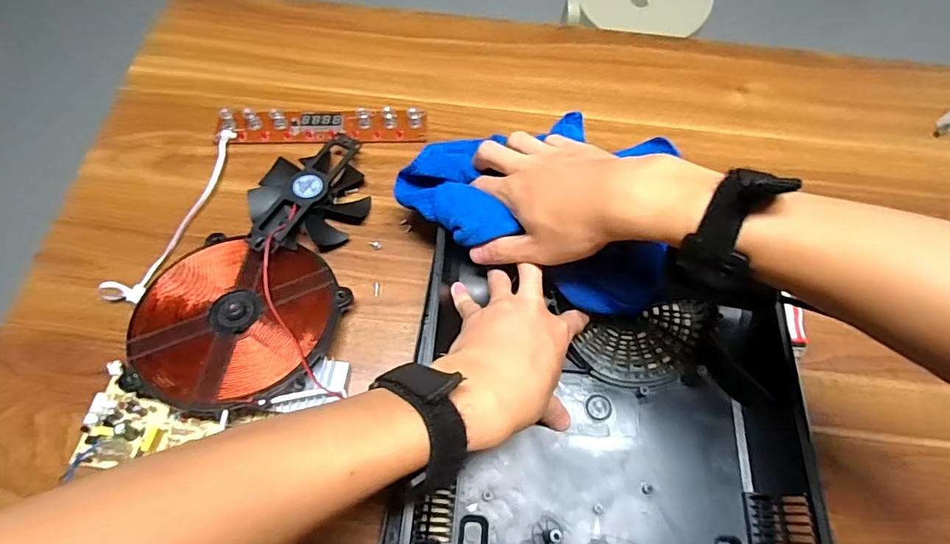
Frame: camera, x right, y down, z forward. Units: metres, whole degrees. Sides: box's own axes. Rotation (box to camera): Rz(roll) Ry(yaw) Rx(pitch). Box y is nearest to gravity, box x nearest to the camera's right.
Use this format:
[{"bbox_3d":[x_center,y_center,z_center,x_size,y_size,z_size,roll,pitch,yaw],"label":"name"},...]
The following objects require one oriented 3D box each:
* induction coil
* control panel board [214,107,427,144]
[{"bbox_3d":[-0.190,0.038,0.412,0.152,0.034,0.137,16,66,5],"label":"induction coil"},{"bbox_3d":[-0.149,-0.144,0.508,0.200,0.015,0.036,-3,66,-3],"label":"control panel board"}]

